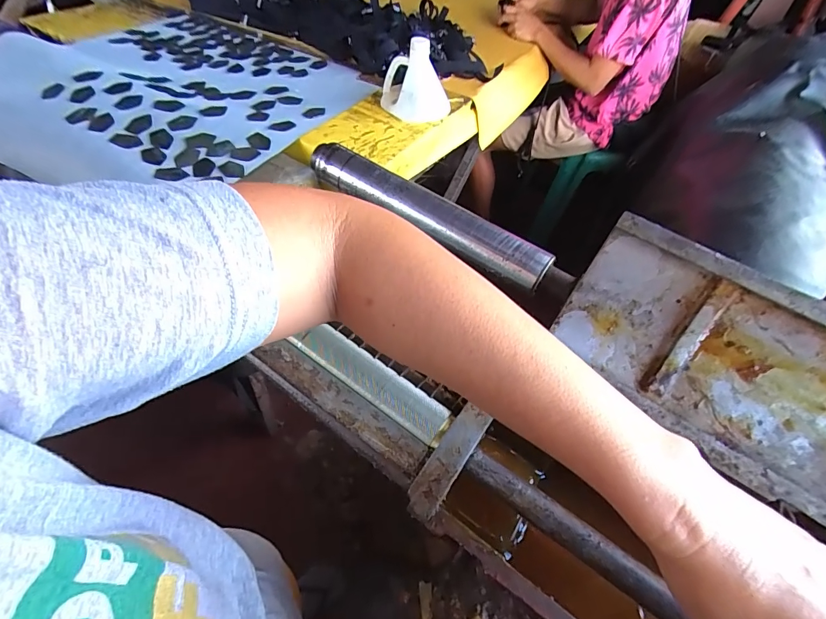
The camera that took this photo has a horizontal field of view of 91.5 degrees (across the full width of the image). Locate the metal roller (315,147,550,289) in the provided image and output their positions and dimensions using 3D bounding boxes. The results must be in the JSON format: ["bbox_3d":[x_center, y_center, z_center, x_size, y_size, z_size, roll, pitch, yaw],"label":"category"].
[{"bbox_3d":[0.007,-0.088,0.355,0.241,0.029,0.030,30,57,18],"label":"metal roller"}]

